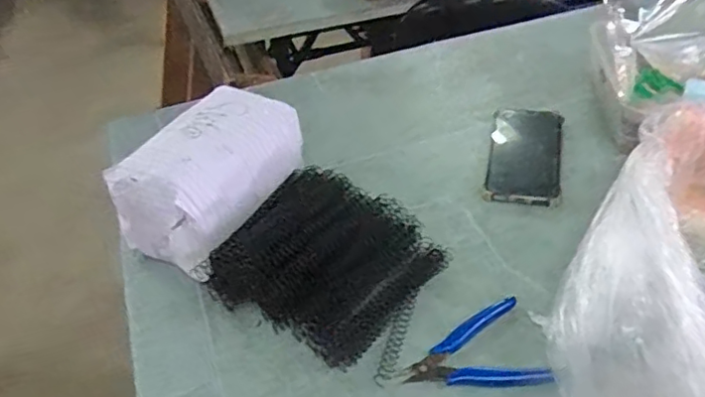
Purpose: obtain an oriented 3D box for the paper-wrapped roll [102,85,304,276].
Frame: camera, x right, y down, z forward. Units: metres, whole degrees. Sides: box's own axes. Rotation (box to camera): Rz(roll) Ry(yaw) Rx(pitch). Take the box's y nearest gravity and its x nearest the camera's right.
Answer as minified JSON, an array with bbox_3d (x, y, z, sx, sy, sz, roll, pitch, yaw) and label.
[{"bbox_3d":[-0.135,-0.020,0.606,0.124,0.107,0.184,20,44,26],"label":"paper-wrapped roll"}]

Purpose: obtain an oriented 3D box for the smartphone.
[{"bbox_3d":[0.193,-0.050,0.680,0.076,0.012,0.171,7,40,13],"label":"smartphone"}]

